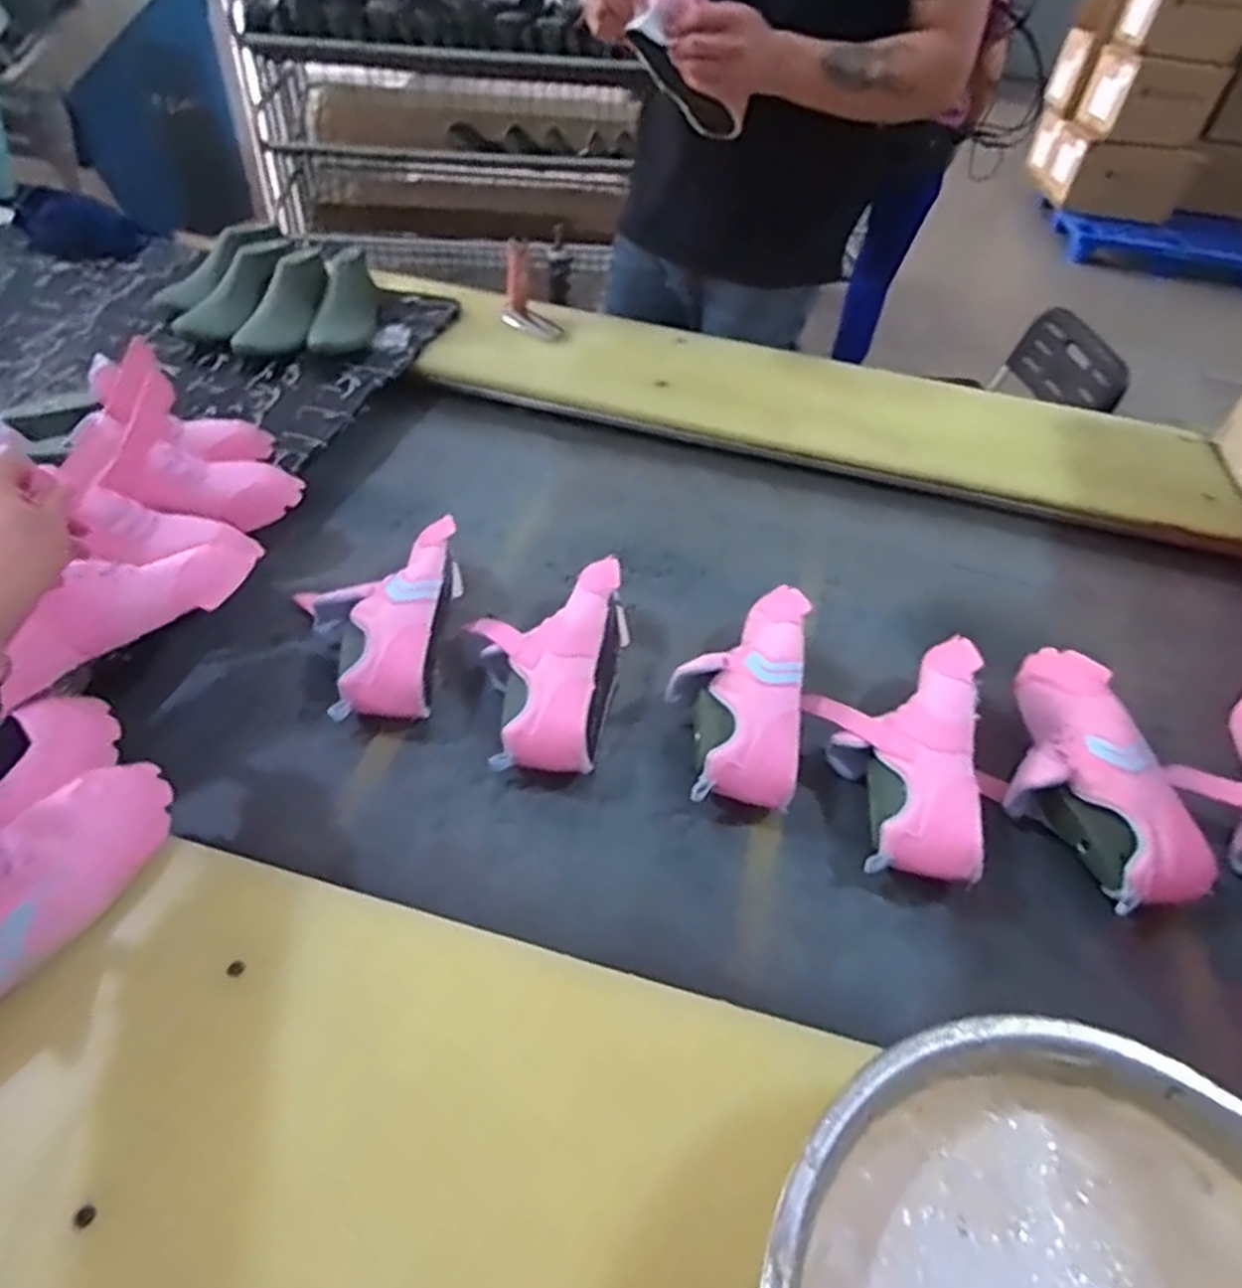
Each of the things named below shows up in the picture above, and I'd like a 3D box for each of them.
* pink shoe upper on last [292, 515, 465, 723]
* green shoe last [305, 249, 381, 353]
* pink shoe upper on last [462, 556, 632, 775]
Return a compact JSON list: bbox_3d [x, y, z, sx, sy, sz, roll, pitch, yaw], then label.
[{"bbox_3d":[-0.244,-0.026,0.784,0.157,0.081,0.226,-2,48,-8],"label":"pink shoe upper on last"},{"bbox_3d":[-0.390,-0.493,1.135,0.065,0.077,0.190,4,48,-3],"label":"green shoe last"},{"bbox_3d":[-0.075,0.013,0.771,0.160,0.082,0.247,5,48,-2],"label":"pink shoe upper on last"}]

